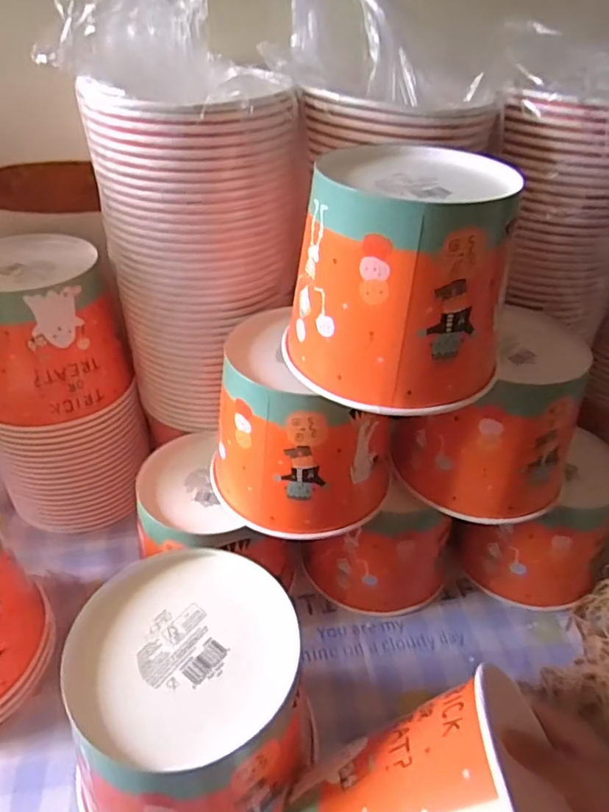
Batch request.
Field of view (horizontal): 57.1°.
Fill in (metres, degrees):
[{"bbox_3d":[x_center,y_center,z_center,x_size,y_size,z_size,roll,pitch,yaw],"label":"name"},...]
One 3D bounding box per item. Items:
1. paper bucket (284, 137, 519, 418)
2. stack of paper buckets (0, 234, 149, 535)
[{"bbox_3d":[0.071,-0.093,0.384,0.144,0.133,0.144,16,40,16],"label":"paper bucket"},{"bbox_3d":[-0.250,-0.017,0.568,0.139,0.260,0.137,-20,44,-27],"label":"stack of paper buckets"}]

